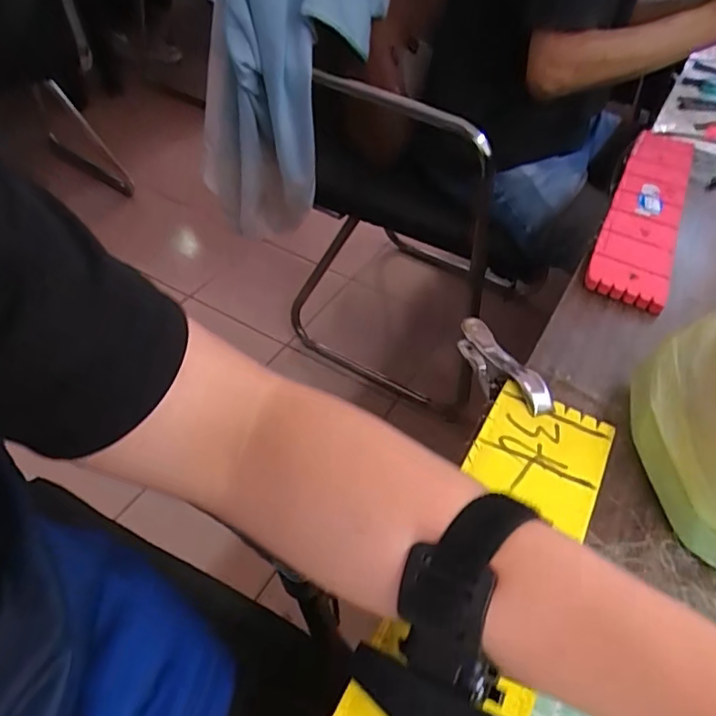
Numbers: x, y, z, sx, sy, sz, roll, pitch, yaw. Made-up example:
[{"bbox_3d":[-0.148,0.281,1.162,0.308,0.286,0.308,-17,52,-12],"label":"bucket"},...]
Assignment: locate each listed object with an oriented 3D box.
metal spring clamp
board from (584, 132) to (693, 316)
[{"bbox_3d":[0.116,0.010,0.438,0.024,0.046,0.118,-12,30,-16],"label":"metal spring clamp"},{"bbox_3d":[0.316,-0.167,0.604,0.072,0.017,0.353,23,49,16],"label":"board"}]

